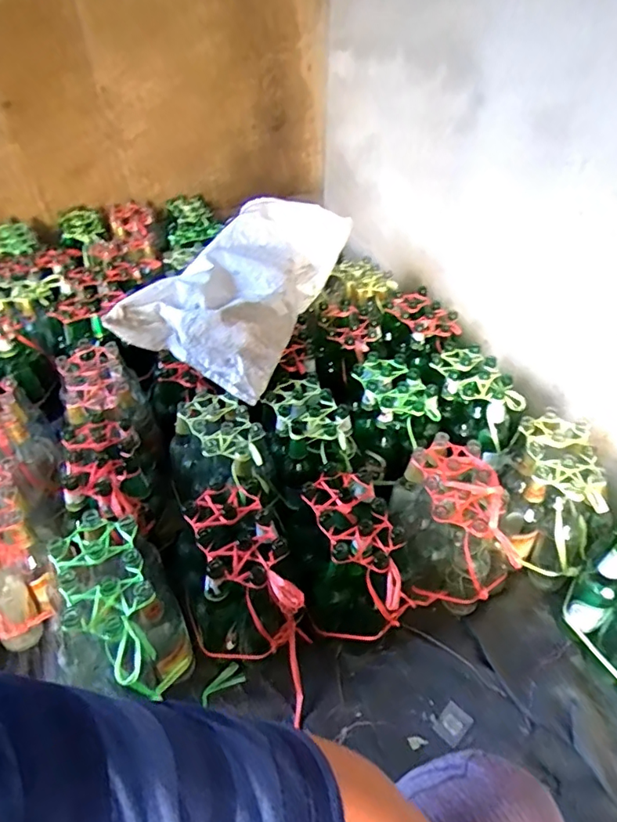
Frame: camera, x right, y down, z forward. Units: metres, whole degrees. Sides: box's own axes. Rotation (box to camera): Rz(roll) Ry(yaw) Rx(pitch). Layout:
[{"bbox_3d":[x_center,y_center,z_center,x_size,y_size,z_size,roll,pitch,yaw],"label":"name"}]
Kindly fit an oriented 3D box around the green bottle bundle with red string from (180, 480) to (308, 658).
[{"bbox_3d":[-0.129,0.292,0.909,0.166,0.203,0.257,-13,42,-16],"label":"green bottle bundle with red string"}]

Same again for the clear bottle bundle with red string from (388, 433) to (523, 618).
[{"bbox_3d":[0.279,0.219,1.003,0.225,0.229,0.262,7,41,7],"label":"clear bottle bundle with red string"}]

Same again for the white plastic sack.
[{"bbox_3d":[-0.156,-0.341,1.306,0.358,0.172,0.634,14,42,16],"label":"white plastic sack"}]

